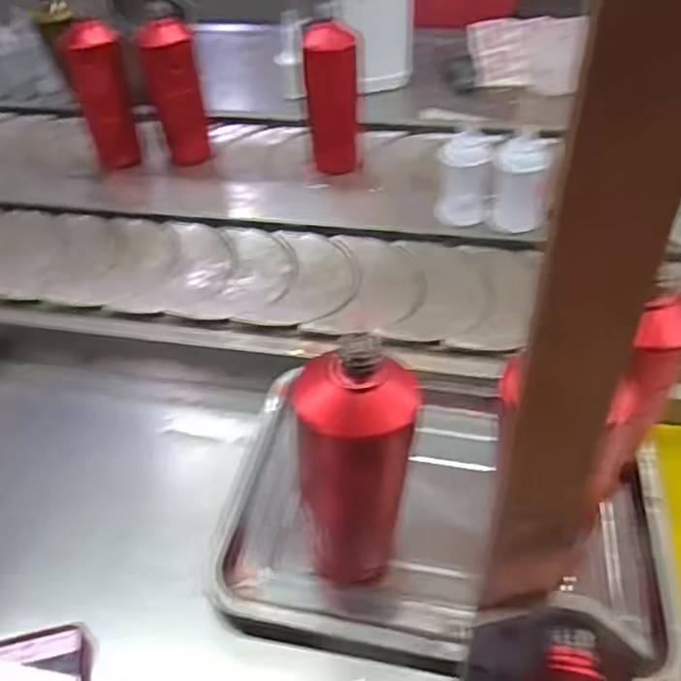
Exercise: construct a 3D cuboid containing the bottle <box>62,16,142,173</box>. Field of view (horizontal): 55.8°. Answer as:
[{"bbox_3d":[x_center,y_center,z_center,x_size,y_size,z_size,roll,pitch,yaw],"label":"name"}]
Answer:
[{"bbox_3d":[-0.346,-0.359,0.951,0.068,0.180,0.077,-17,45,-14],"label":"bottle"}]

